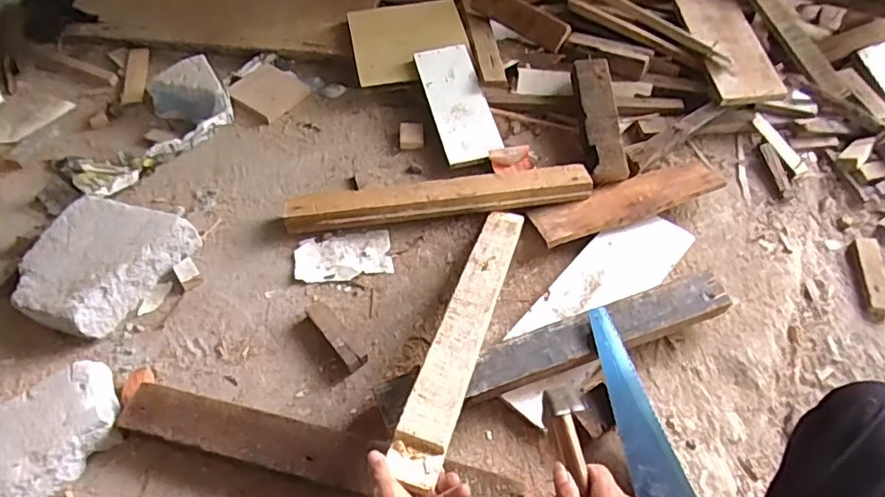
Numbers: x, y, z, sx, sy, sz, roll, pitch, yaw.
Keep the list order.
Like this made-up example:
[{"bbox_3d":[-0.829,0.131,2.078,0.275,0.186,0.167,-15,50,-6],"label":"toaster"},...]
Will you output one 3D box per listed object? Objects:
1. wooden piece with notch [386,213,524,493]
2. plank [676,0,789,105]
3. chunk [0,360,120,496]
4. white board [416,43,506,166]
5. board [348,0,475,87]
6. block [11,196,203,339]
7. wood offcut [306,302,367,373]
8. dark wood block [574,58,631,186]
[{"bbox_3d":[0.035,0.081,0.715,0.056,0.027,0.463,15,38,10],"label":"wooden piece with notch"},{"bbox_3d":[0.548,-0.387,1.072,0.122,0.020,0.279,-6,60,2],"label":"plank"},{"bbox_3d":[-0.491,0.237,0.687,0.192,0.071,0.120,-34,61,-22],"label":"chunk"},{"bbox_3d":[0.027,-0.270,1.037,0.103,0.010,0.265,-16,65,-4],"label":"white board"},{"bbox_3d":[-0.067,-0.420,1.128,0.220,0.023,0.212,-10,55,-7],"label":"board"},{"bbox_3d":[-0.510,0.020,0.841,0.182,0.072,0.222,22,57,15],"label":"block"},{"bbox_3d":[-0.151,0.123,0.794,0.028,0.028,0.118,-36,62,-23],"label":"wood offcut"},{"bbox_3d":[0.279,-0.229,0.990,0.059,0.022,0.250,-3,66,-2],"label":"dark wood block"}]

